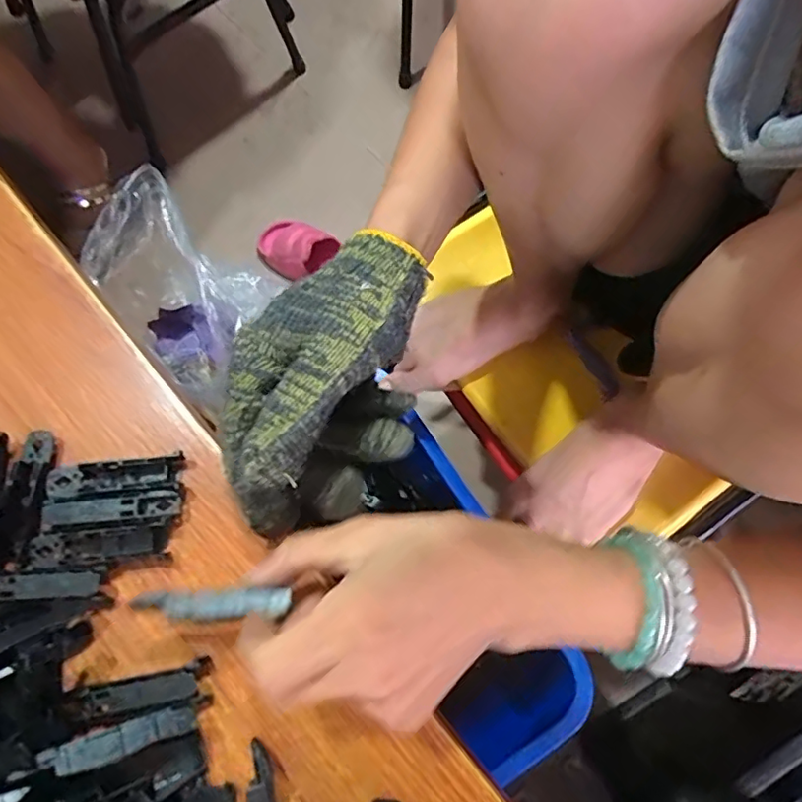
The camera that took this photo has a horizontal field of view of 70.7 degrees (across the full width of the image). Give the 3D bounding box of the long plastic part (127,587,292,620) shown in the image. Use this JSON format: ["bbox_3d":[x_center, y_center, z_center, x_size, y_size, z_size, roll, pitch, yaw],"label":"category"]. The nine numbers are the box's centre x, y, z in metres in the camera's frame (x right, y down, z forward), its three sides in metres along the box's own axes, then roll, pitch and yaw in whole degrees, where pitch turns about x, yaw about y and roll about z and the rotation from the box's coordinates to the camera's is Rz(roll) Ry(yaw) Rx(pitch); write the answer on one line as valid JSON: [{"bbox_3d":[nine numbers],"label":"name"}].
[{"bbox_3d":[-0.077,0.083,0.230,0.064,0.004,0.011,-3,72,3],"label":"long plastic part"}]

